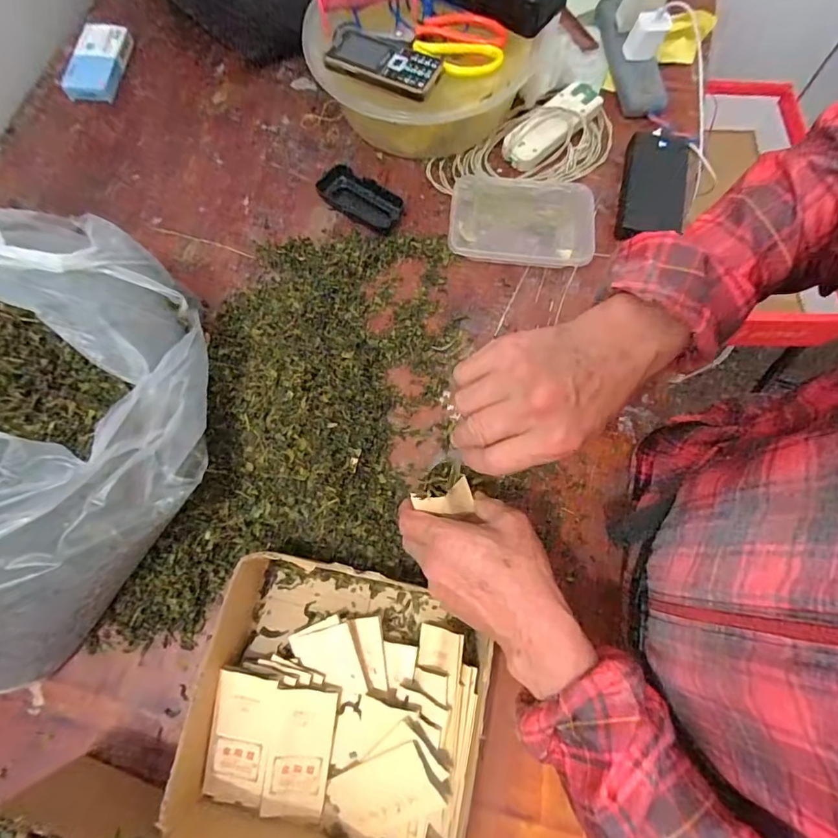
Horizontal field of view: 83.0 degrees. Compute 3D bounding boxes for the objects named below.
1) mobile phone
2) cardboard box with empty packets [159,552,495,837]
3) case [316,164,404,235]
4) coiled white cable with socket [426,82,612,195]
[{"bbox_3d":[-0.041,-0.403,0.534,0.129,0.018,0.062,24,74,5],"label":"mobile phone"},{"bbox_3d":[-0.076,0.251,0.406,0.243,0.084,0.224,14,73,2],"label":"cardboard box with empty packets"},{"bbox_3d":[-0.074,-0.277,0.595,0.112,0.023,0.051,31,75,7],"label":"case"},{"bbox_3d":[0.139,-0.360,0.618,0.261,0.044,0.128,-19,75,-7],"label":"coiled white cable with socket"}]

